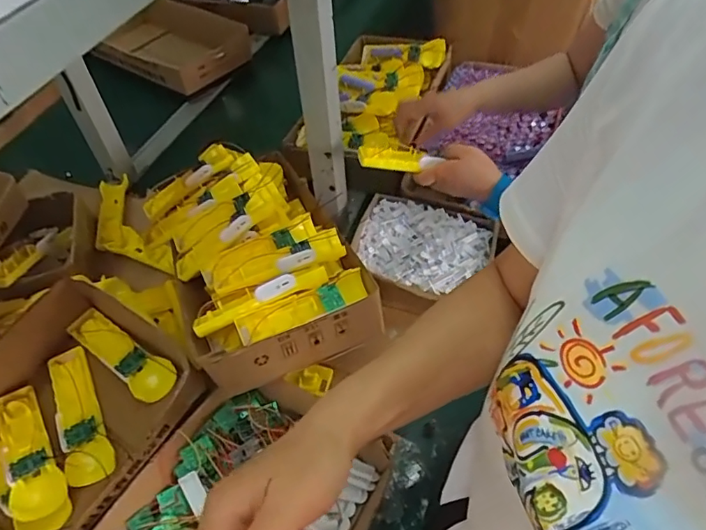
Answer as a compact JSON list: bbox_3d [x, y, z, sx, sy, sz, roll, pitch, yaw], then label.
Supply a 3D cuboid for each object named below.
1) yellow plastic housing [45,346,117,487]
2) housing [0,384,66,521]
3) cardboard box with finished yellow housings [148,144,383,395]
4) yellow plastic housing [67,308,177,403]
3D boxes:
[{"bbox_3d":[-0.320,0.173,0.597,0.052,0.036,0.158,-24,54,-16],"label":"yellow plastic housing"},{"bbox_3d":[-0.362,0.204,0.569,0.045,0.031,0.159,-29,56,-19],"label":"housing"},{"bbox_3d":[-0.147,-0.024,0.717,0.241,0.128,0.388,-20,53,-13],"label":"cardboard box with finished yellow housings"},{"bbox_3d":[-0.287,0.110,0.629,0.157,0.028,0.049,26,57,22],"label":"yellow plastic housing"}]

